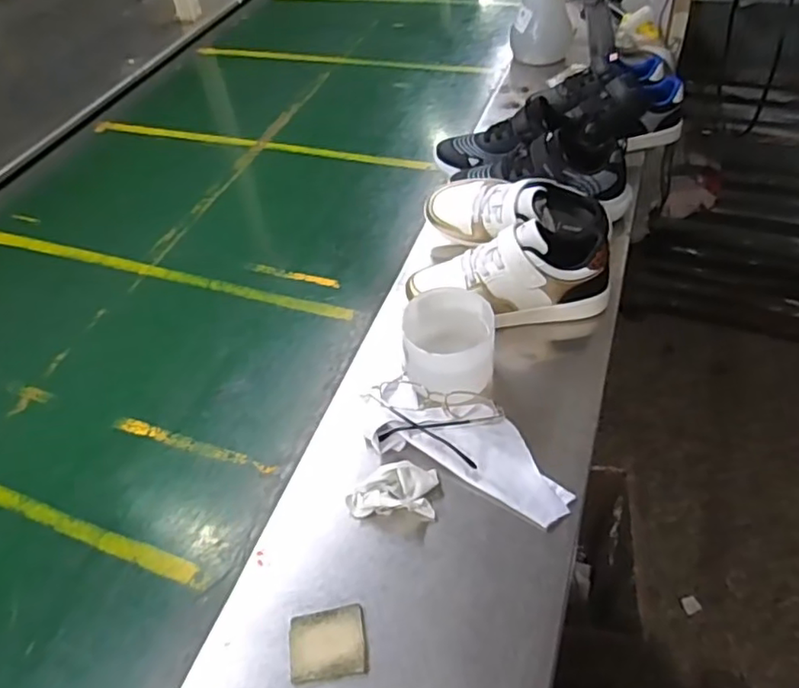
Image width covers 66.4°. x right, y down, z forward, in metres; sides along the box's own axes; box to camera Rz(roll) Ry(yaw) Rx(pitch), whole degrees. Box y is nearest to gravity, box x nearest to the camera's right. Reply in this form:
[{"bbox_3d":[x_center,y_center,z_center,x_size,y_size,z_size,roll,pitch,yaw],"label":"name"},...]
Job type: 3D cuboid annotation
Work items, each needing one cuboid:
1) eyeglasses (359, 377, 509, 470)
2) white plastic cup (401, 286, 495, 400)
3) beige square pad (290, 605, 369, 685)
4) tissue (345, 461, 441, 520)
[{"bbox_3d":[0.028,0.069,0.613,0.137,0.032,0.082,13,50,19],"label":"eyeglasses"},{"bbox_3d":[0.051,0.003,0.631,0.090,0.080,0.092,-3,47,4],"label":"white plastic cup"},{"bbox_3d":[-0.057,0.237,0.485,0.060,0.011,0.051,-11,47,-3],"label":"beige square pad"},{"bbox_3d":[-0.006,0.134,0.564,0.079,0.024,0.044,0,47,7],"label":"tissue"}]

